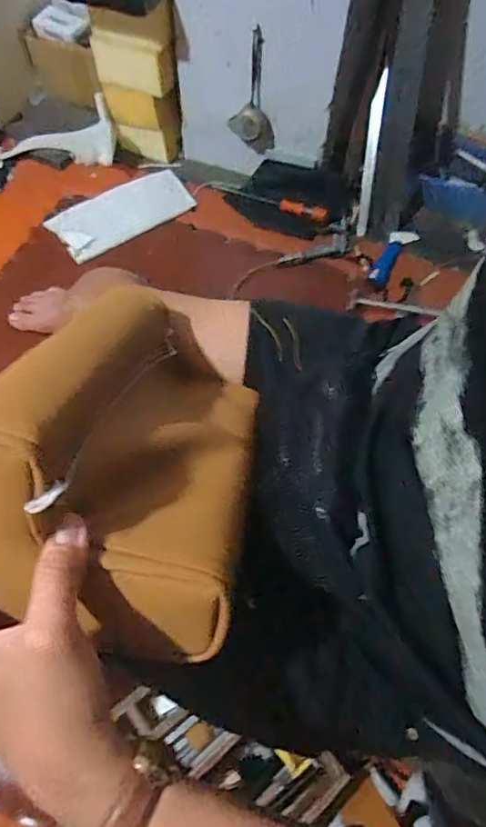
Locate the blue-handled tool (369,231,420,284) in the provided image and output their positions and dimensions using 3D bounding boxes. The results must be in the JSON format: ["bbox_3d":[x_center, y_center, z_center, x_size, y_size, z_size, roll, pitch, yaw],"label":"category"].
[{"bbox_3d":[0.304,-0.328,1.092,0.050,0.018,0.175,33,65,14],"label":"blue-handled tool"}]

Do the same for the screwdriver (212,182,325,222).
[{"bbox_3d":[0.053,-0.471,1.154,0.272,0.021,0.031,24,63,10],"label":"screwdriver"}]

